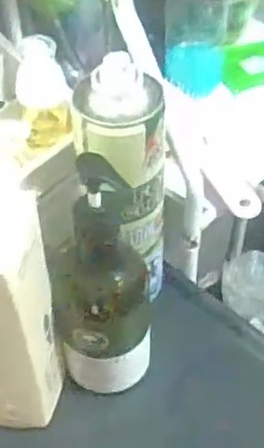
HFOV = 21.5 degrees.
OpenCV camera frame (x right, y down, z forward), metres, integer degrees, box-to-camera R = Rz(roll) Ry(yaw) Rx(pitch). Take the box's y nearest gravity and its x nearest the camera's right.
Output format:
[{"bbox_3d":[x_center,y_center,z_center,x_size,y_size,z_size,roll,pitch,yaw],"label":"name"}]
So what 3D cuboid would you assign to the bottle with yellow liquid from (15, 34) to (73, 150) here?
[{"bbox_3d":[-0.067,-0.099,0.521,0.037,0.082,0.031,6,50,6],"label":"bottle with yellow liquid"}]

